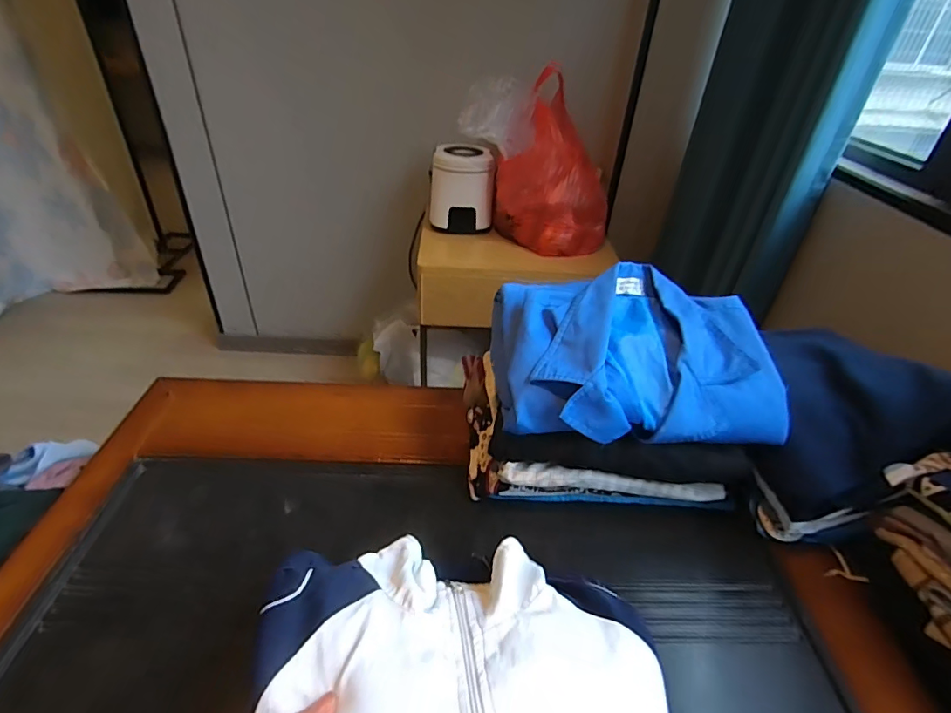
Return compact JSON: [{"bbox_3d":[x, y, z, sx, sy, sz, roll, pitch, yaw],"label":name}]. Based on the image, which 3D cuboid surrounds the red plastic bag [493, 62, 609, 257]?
[{"bbox_3d":[0.217,-0.517,1.348,0.311,0.353,0.311,7,37,4],"label":"red plastic bag"}]

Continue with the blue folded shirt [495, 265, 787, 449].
[{"bbox_3d":[0.176,-0.013,0.574,0.304,0.090,0.236,0,37,-5],"label":"blue folded shirt"}]

